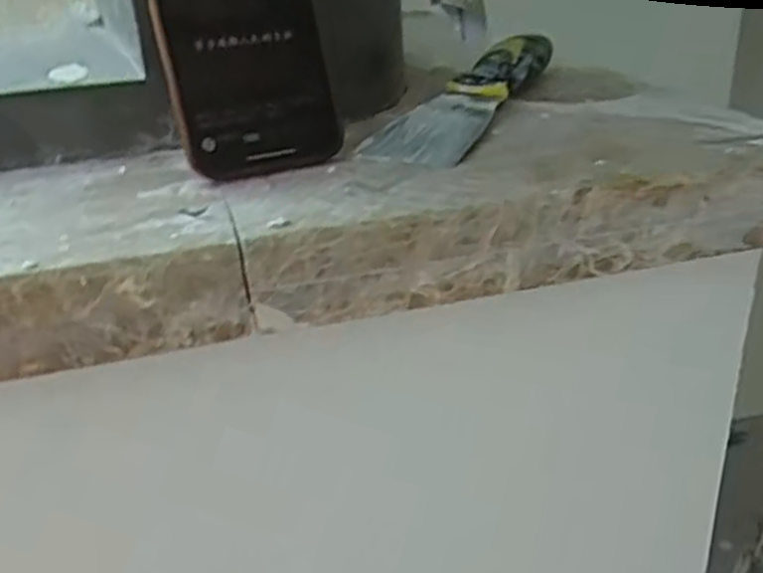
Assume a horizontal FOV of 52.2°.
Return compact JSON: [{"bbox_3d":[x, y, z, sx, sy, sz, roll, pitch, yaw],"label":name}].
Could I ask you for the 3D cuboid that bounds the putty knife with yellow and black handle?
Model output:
[{"bbox_3d":[0.043,-0.098,0.385,0.044,0.024,0.172,8,24,22],"label":"putty knife with yellow and black handle"}]

